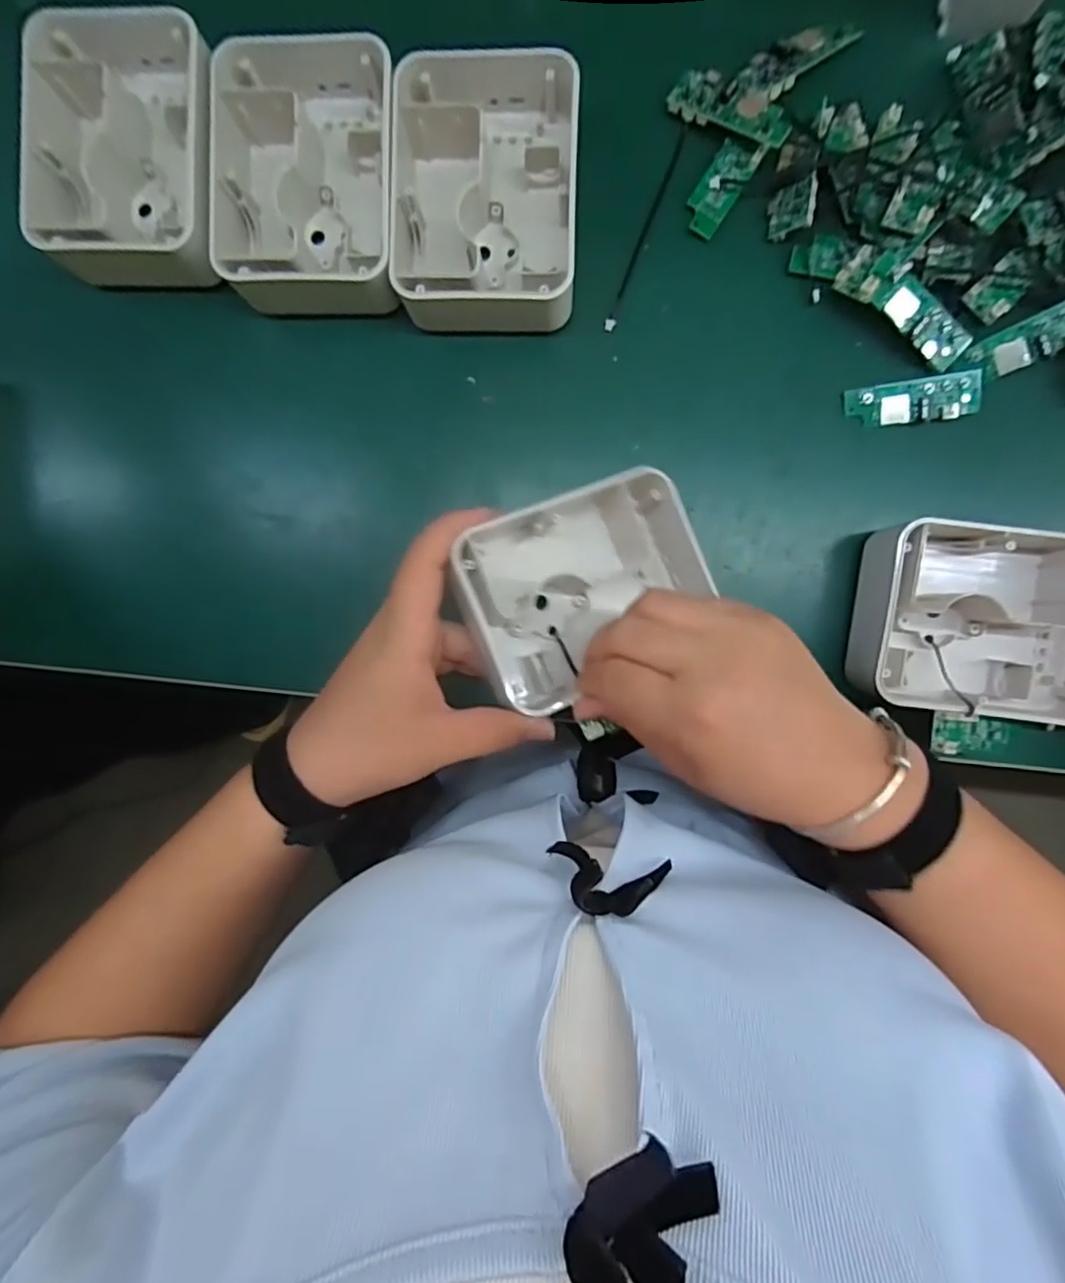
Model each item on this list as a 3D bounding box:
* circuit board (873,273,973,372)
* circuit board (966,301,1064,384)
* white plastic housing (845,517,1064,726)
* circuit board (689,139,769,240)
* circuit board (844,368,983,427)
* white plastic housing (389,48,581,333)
[{"bbox_3d":[0.217,-0.177,0.336,0.060,0.004,0.023,33,108,-10],"label":"circuit board"},{"bbox_3d":[0.279,-0.168,0.334,0.065,0.007,0.025,-22,92,20],"label":"circuit board"},{"bbox_3d":[0.252,-0.012,0.335,0.138,0.040,0.104,7,92,3],"label":"white plastic housing"},{"bbox_3d":[0.109,-0.261,0.348,0.023,0.007,0.052,31,93,2],"label":"circuit board"},{"bbox_3d":[0.219,-0.138,0.346,0.070,0.007,0.024,-7,91,4],"label":"circuit board"},{"bbox_3d":[-0.025,-0.248,0.340,0.099,0.043,0.139,2,92,3],"label":"white plastic housing"}]

